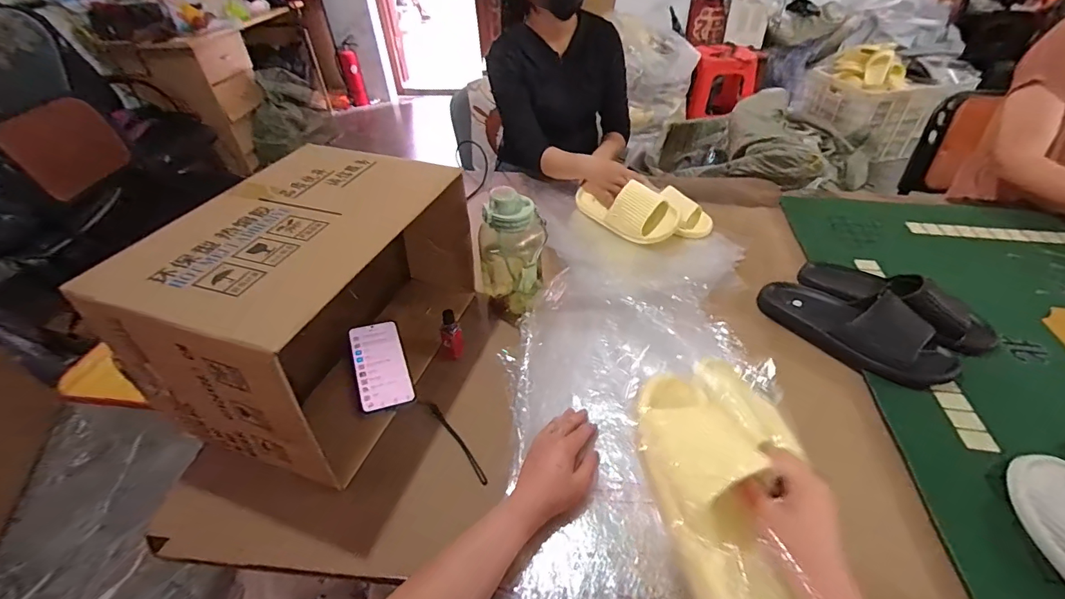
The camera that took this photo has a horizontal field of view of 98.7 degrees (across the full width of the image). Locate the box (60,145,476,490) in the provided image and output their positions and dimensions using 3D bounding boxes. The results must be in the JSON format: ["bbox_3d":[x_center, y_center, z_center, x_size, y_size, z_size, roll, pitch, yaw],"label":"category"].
[{"bbox_3d":[-0.293,-0.017,0.659,0.301,0.254,0.422,10,43,14],"label":"box"}]

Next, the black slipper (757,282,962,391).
[{"bbox_3d":[0.498,0.034,0.710,0.110,0.067,0.269,-33,49,-29],"label":"black slipper"}]

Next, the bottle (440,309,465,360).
[{"bbox_3d":[-0.125,0.050,0.700,0.030,0.083,0.031,-10,42,-8],"label":"bottle"}]

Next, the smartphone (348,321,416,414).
[{"bbox_3d":[-0.228,0.094,0.684,0.076,0.014,0.158,-10,46,-21],"label":"smartphone"}]

